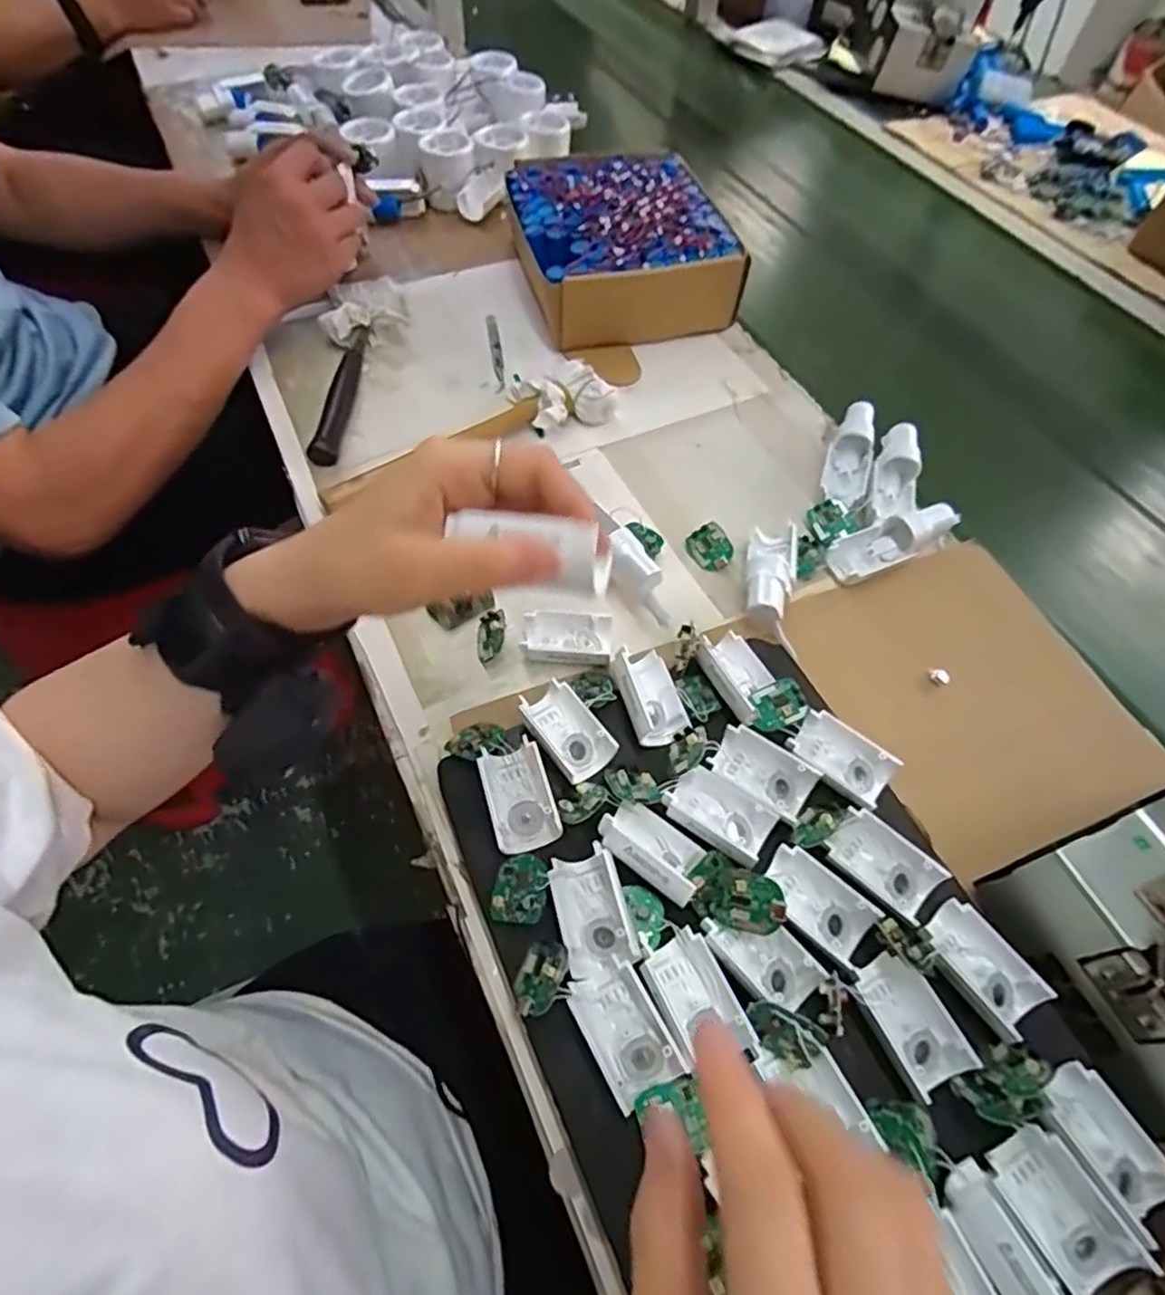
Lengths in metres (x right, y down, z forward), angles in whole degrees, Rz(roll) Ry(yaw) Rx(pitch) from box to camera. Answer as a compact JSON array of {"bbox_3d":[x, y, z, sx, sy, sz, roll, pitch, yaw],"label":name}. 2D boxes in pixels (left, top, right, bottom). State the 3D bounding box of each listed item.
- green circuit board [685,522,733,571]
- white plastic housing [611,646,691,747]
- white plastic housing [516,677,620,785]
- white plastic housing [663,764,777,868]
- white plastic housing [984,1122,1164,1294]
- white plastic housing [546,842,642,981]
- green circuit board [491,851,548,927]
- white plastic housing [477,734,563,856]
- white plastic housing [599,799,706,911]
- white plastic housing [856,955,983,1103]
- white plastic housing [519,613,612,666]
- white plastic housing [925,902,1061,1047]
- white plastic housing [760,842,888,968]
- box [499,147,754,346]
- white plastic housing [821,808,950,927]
[{"bbox_3d":[0.095,-0.073,0.510,0.030,0.004,0.033,-28,79,9],"label":"green circuit board"},{"bbox_3d":[0.039,0.025,0.415,0.035,0.020,0.063,-13,60,-11],"label":"white plastic housing"},{"bbox_3d":[-0.010,0.048,0.401,0.037,0.019,0.055,-35,66,-22],"label":"white plastic housing"},{"bbox_3d":[0.076,0.092,0.379,0.056,0.014,0.035,32,62,16],"label":"white plastic housing"},{"bbox_3d":[0.204,0.239,0.288,0.032,0.016,0.059,-23,62,-17],"label":"white plastic housing"},{"bbox_3d":[0.004,0.133,0.345,0.032,0.023,0.056,-12,59,-10],"label":"white plastic housing"},{"bbox_3d":[-0.032,0.125,0.357,0.029,0.004,0.035,-3,55,16],"label":"green circuit board"},{"bbox_3d":[-0.036,0.081,0.378,0.034,0.022,0.057,-16,60,-13],"label":"white plastic housing"},{"bbox_3d":[0.038,0.103,0.357,0.057,0.012,0.034,34,62,17],"label":"white plastic housing"},{"bbox_3d":[0.158,0.179,0.328,0.041,0.015,0.056,-17,60,-13],"label":"white plastic housing"},{"bbox_3d":[-0.010,-0.005,0.450,0.057,0.018,0.035,5,58,0],"label":"white plastic housing"},{"bbox_3d":[0.198,0.159,0.339,0.035,0.013,0.057,-31,65,-21],"label":"white plastic housing"},{"bbox_3d":[0.121,0.133,0.353,0.057,0.015,0.033,39,64,20],"label":"white plastic housing"},{"bbox_3d":[0.033,-0.389,0.666,0.188,0.081,0.200,-13,59,-11],"label":"box"},{"bbox_3d":[0.160,0.116,0.364,0.057,0.016,0.032,39,64,19],"label":"white plastic housing"}]

